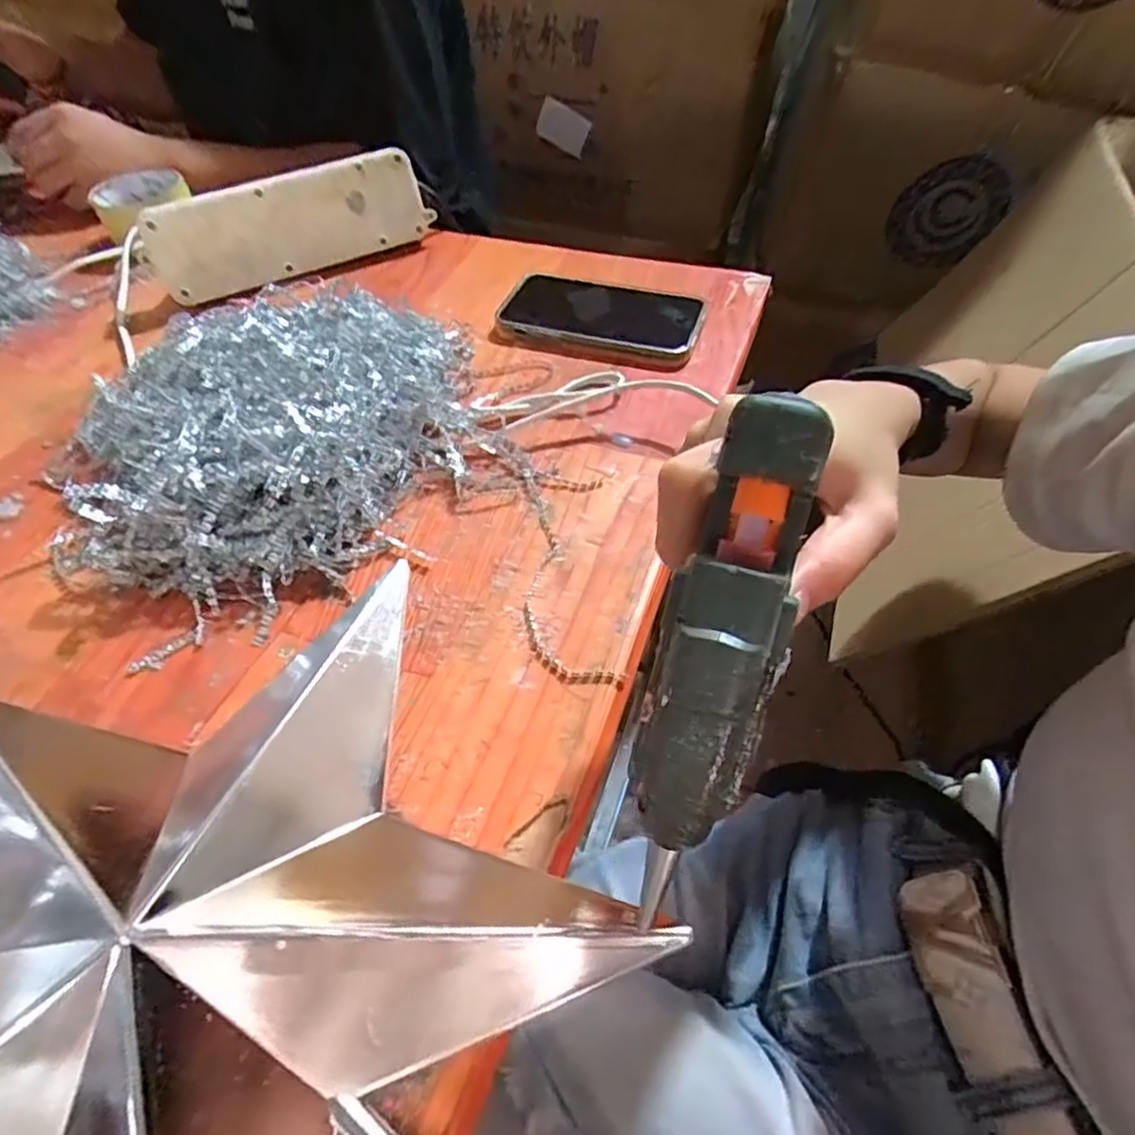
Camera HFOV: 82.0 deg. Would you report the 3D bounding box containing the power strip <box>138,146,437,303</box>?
[{"bbox_3d":[-0.232,-0.287,0.549,0.224,0.070,0.025,-25,54,-17],"label":"power strip"}]

